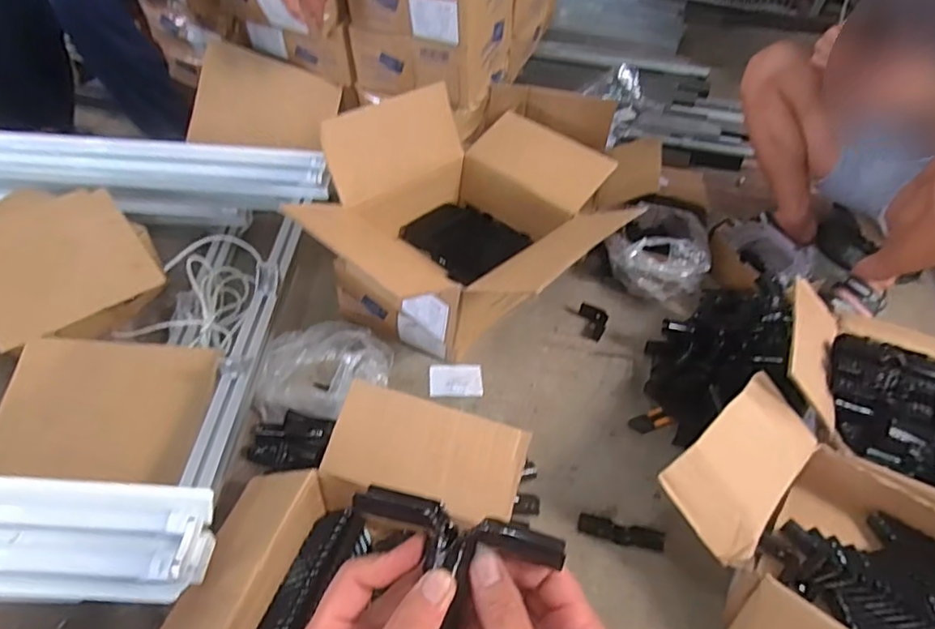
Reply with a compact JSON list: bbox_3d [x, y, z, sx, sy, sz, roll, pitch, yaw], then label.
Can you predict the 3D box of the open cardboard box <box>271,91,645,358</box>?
[{"bbox_3d":[0.028,-0.141,1.068,0.450,0.358,0.441,30,50,23],"label":"open cardboard box"}]

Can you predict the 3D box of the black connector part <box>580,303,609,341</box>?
[{"bbox_3d":[0.252,0.017,1.175,0.061,0.030,0.075,17,46,13],"label":"black connector part"}]

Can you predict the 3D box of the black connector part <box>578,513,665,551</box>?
[{"bbox_3d":[0.231,0.327,0.865,0.126,0.014,0.030,11,45,7],"label":"black connector part"}]

